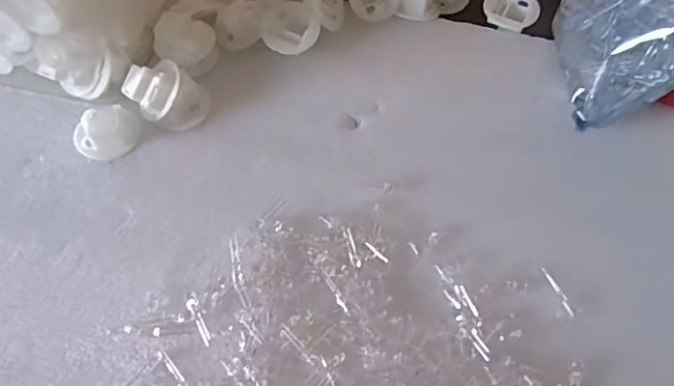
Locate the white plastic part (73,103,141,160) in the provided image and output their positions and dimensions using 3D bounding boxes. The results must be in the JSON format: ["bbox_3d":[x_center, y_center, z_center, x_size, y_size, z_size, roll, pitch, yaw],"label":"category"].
[{"bbox_3d":[-0.119,-0.031,0.280,0.032,0.015,0.025,-24,63,-14],"label":"white plastic part"}]

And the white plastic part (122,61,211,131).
[{"bbox_3d":[-0.090,-0.052,0.287,0.034,0.026,0.027,25,63,13],"label":"white plastic part"}]

